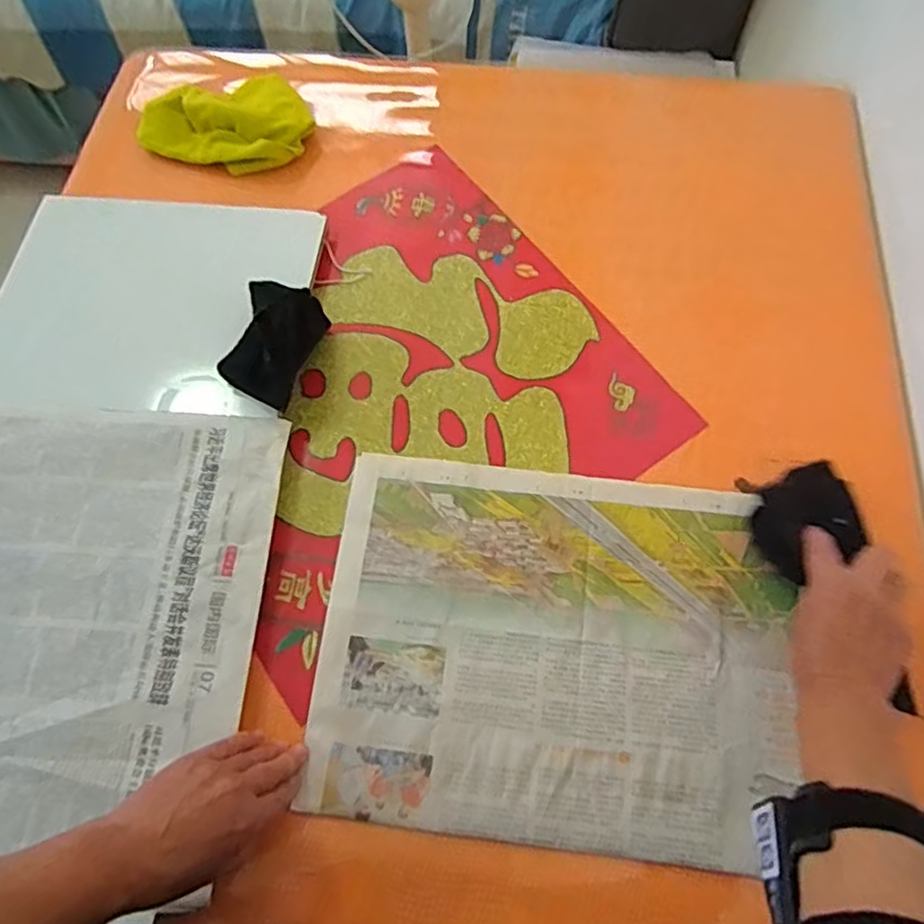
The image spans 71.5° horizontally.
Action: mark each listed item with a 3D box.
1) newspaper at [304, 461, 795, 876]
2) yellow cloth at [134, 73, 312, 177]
[{"bbox_3d":[0.067,0.137,0.490,0.345,0.010,0.271,7,67,4],"label":"newspaper"},{"bbox_3d":[-0.259,-0.365,0.692,0.182,0.057,0.127,-16,67,-6],"label":"yellow cloth"}]

